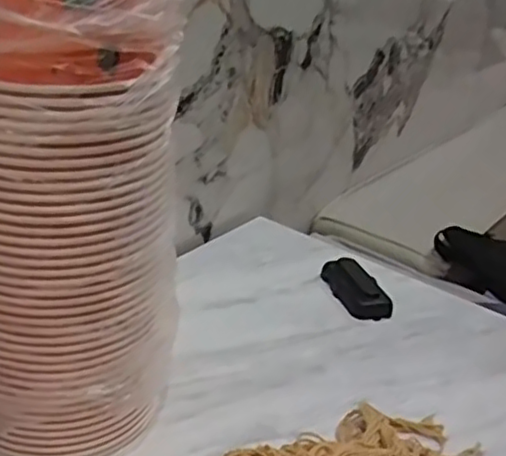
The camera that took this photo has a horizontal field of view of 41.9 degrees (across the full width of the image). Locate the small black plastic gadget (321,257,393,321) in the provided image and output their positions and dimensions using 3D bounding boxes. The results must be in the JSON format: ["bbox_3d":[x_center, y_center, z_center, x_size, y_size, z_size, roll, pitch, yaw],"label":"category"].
[{"bbox_3d":[0.121,0.073,0.780,0.049,0.031,0.105,-3,29,-20],"label":"small black plastic gadget"}]

